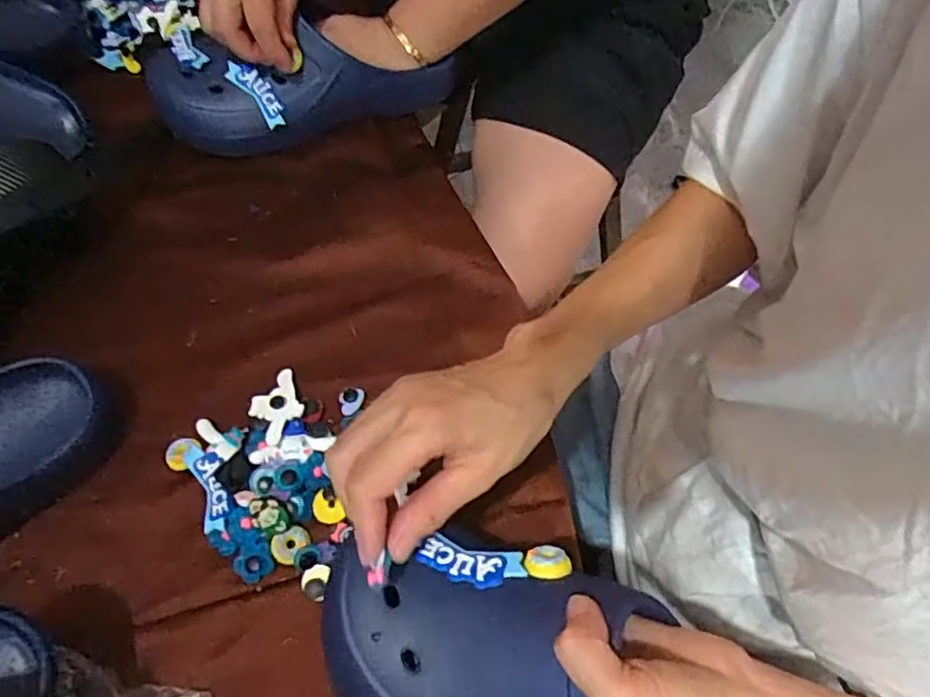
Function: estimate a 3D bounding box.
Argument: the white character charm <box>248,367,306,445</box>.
[{"bbox_3d":[-0.133,0.039,0.442,0.035,0.004,0.056,-22,61,-12],"label":"white character charm"}]

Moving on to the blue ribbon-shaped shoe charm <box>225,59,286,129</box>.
[{"bbox_3d":[-0.177,-0.219,0.537,0.024,0.006,0.061,-37,103,16],"label":"blue ribbon-shaped shoe charm"}]

